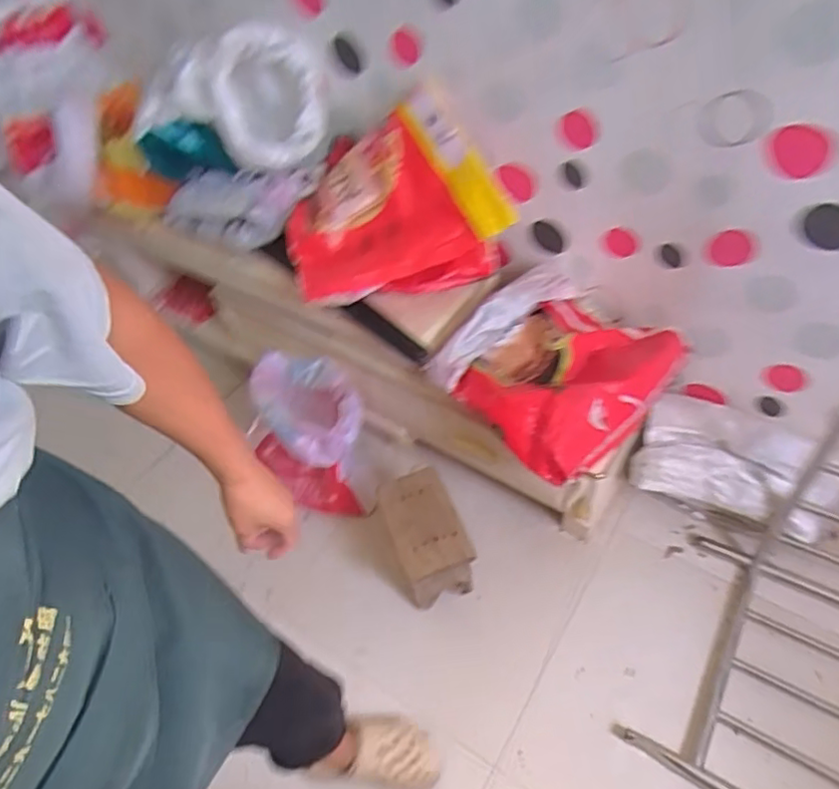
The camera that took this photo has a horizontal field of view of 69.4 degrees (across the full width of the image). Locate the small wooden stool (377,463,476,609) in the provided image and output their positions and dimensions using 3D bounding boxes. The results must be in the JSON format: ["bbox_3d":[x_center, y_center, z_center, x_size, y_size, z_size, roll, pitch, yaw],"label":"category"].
[{"bbox_3d":[0.004,0.319,1.376,0.161,0.202,0.256,-20,49,-10],"label":"small wooden stool"}]

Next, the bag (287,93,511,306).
[{"bbox_3d":[-0.077,-0.411,1.382,0.488,0.244,0.415,-31,74,21],"label":"bag"}]

